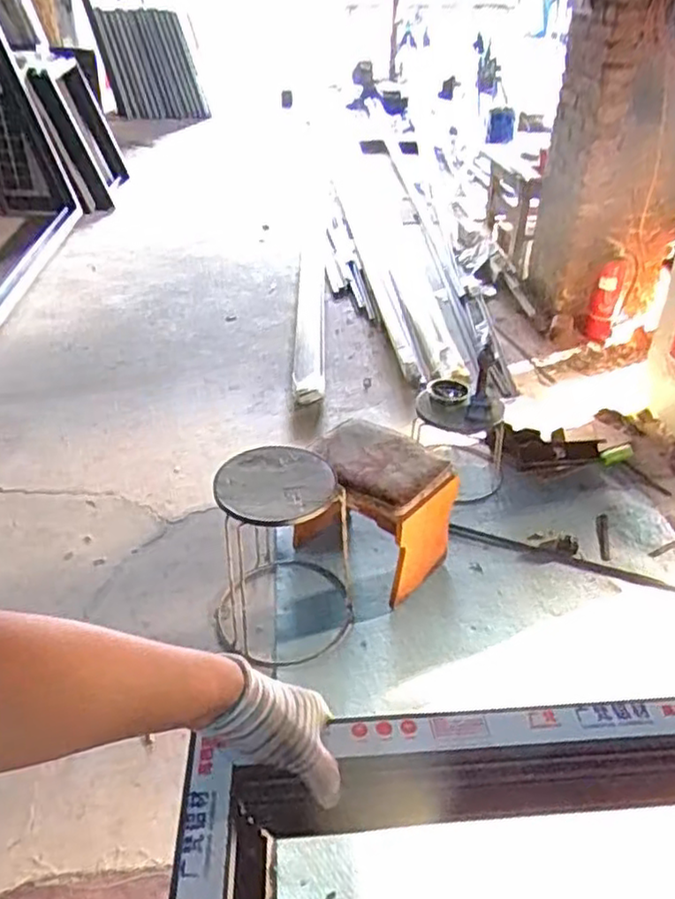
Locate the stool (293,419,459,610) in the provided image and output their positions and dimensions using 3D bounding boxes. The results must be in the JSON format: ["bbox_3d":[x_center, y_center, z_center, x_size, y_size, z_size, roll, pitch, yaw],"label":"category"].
[{"bbox_3d":[0.093,0.155,1.889,0.278,0.358,0.384,-29,45,-36],"label":"stool"}]

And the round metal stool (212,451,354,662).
[{"bbox_3d":[-0.121,0.222,1.730,0.313,0.418,0.316,0,35,0],"label":"round metal stool"}]

